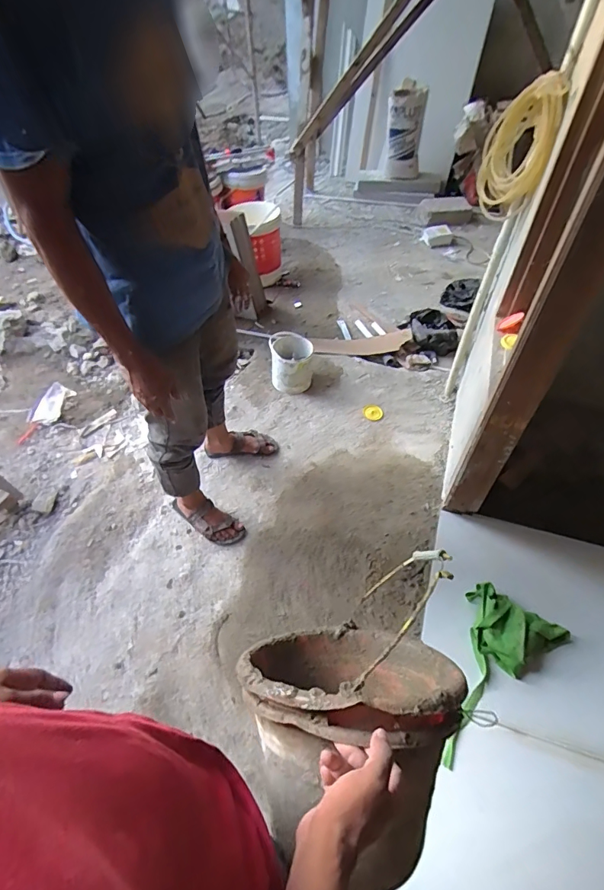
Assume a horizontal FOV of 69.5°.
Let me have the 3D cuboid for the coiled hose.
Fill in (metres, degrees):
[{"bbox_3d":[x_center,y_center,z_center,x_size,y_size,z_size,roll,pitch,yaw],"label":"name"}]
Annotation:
[{"bbox_3d":[0.600,-0.825,1.225,0.145,0.326,0.163,9,51,8],"label":"coiled hose"}]

